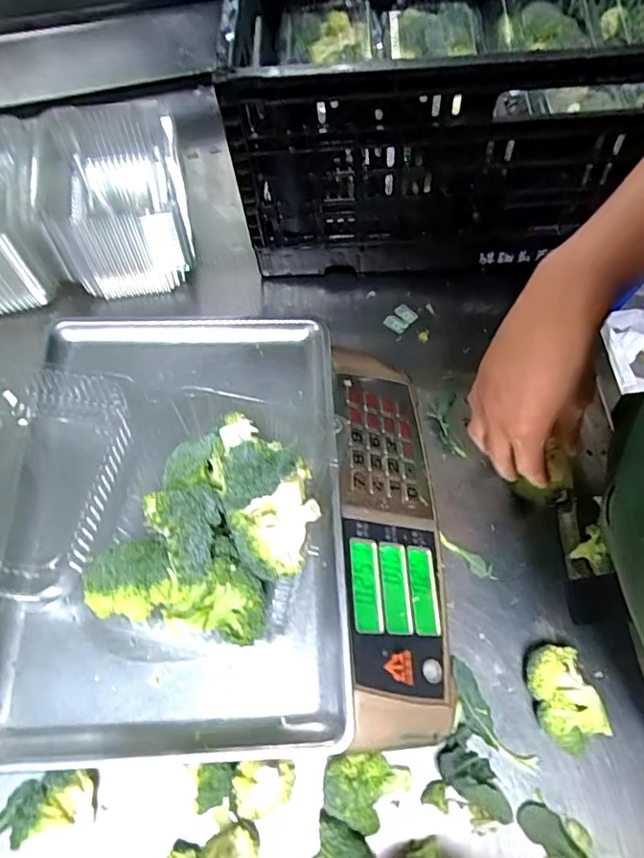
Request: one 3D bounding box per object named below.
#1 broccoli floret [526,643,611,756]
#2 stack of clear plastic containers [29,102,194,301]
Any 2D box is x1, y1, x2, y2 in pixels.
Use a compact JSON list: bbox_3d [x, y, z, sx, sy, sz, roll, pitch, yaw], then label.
[{"bbox_3d":[0.194,0.218,0.458,0.049,0.039,0.077,-13,64,-9],"label":"broccoli floret"},{"bbox_3d":[-0.222,-0.235,0.609,0.148,0.115,0.163,-11,64,-8],"label":"stack of clear plastic containers"}]

